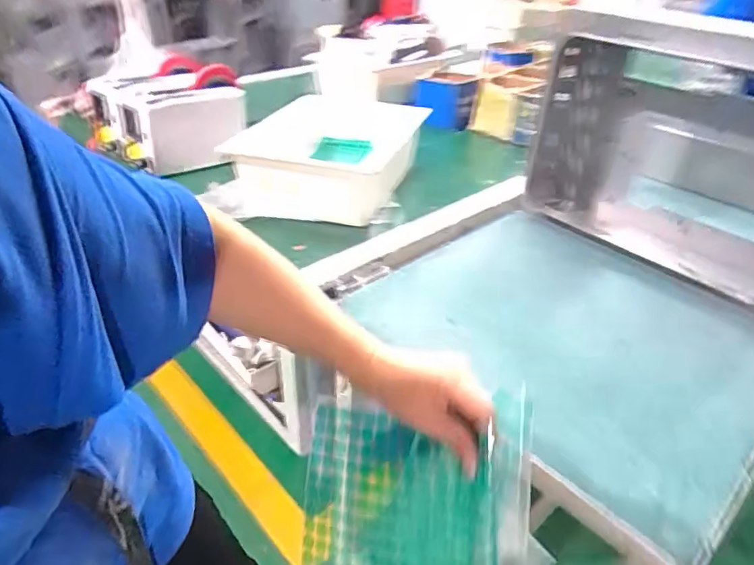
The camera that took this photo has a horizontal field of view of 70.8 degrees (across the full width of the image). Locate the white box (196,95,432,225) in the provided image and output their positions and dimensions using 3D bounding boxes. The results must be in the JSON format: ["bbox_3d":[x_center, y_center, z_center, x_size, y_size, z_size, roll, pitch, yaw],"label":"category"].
[{"bbox_3d":[-0.075,-0.251,1.038,0.271,0.124,0.344,12,37,14],"label":"white box"}]

